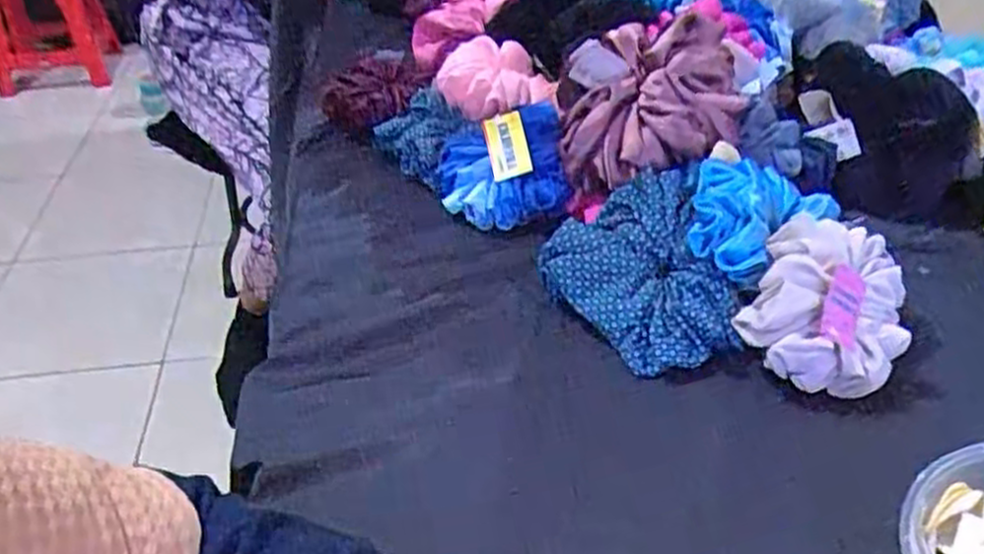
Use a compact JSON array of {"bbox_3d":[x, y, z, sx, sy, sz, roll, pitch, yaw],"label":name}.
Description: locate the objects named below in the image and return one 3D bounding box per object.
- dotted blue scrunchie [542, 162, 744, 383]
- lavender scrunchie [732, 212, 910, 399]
[{"bbox_3d":[0.093,-0.002,0.509,0.114,0.064,0.130,-8,38,-7],"label":"dotted blue scrunchie"},{"bbox_3d":[0.204,0.017,0.475,0.084,0.069,0.102,22,44,29],"label":"lavender scrunchie"}]

